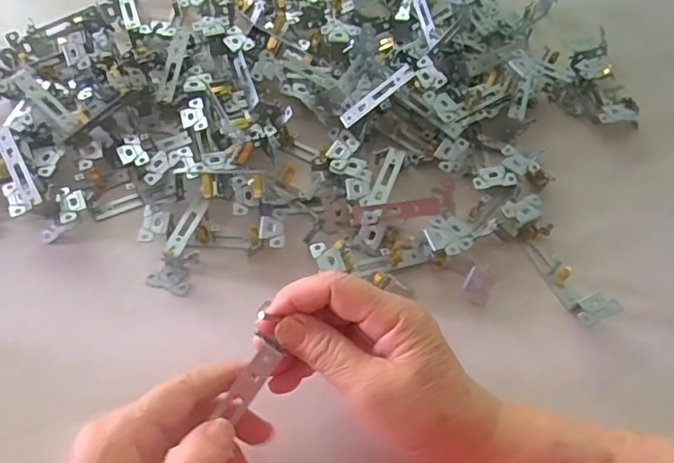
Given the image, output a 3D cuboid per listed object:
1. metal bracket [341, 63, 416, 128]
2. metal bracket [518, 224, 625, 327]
[{"bbox_3d":[0.032,-0.109,0.446,0.068,0.004,0.014,-36,76,11],"label":"metal bracket"},{"bbox_3d":[0.170,0.031,0.411,0.030,0.022,0.085,-16,62,-11],"label":"metal bracket"}]

